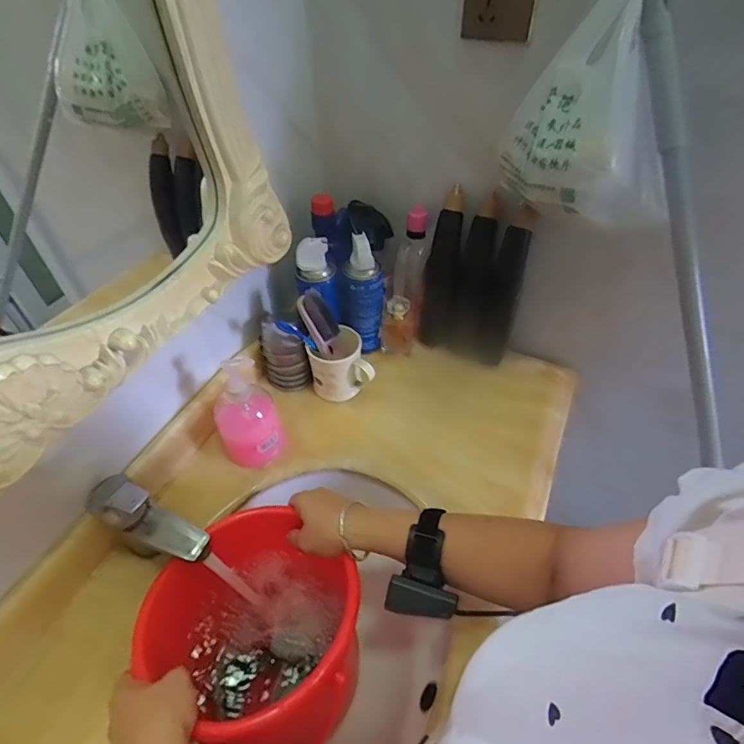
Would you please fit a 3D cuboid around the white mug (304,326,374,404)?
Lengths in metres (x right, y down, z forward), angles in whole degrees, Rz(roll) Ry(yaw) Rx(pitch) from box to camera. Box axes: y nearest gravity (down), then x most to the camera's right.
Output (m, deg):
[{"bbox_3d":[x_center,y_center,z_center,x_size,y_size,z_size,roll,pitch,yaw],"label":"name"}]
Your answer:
[{"bbox_3d":[-0.052,-0.004,0.740,0.086,0.092,0.078,-14,48,-14],"label":"white mug"}]

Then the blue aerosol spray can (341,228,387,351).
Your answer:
[{"bbox_3d":[-0.012,-0.136,0.780,0.065,0.195,0.078,3,46,2],"label":"blue aerosol spray can"}]

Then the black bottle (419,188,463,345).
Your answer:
[{"bbox_3d":[0.116,-0.161,0.767,0.053,0.263,0.034,7,46,6],"label":"black bottle"}]

